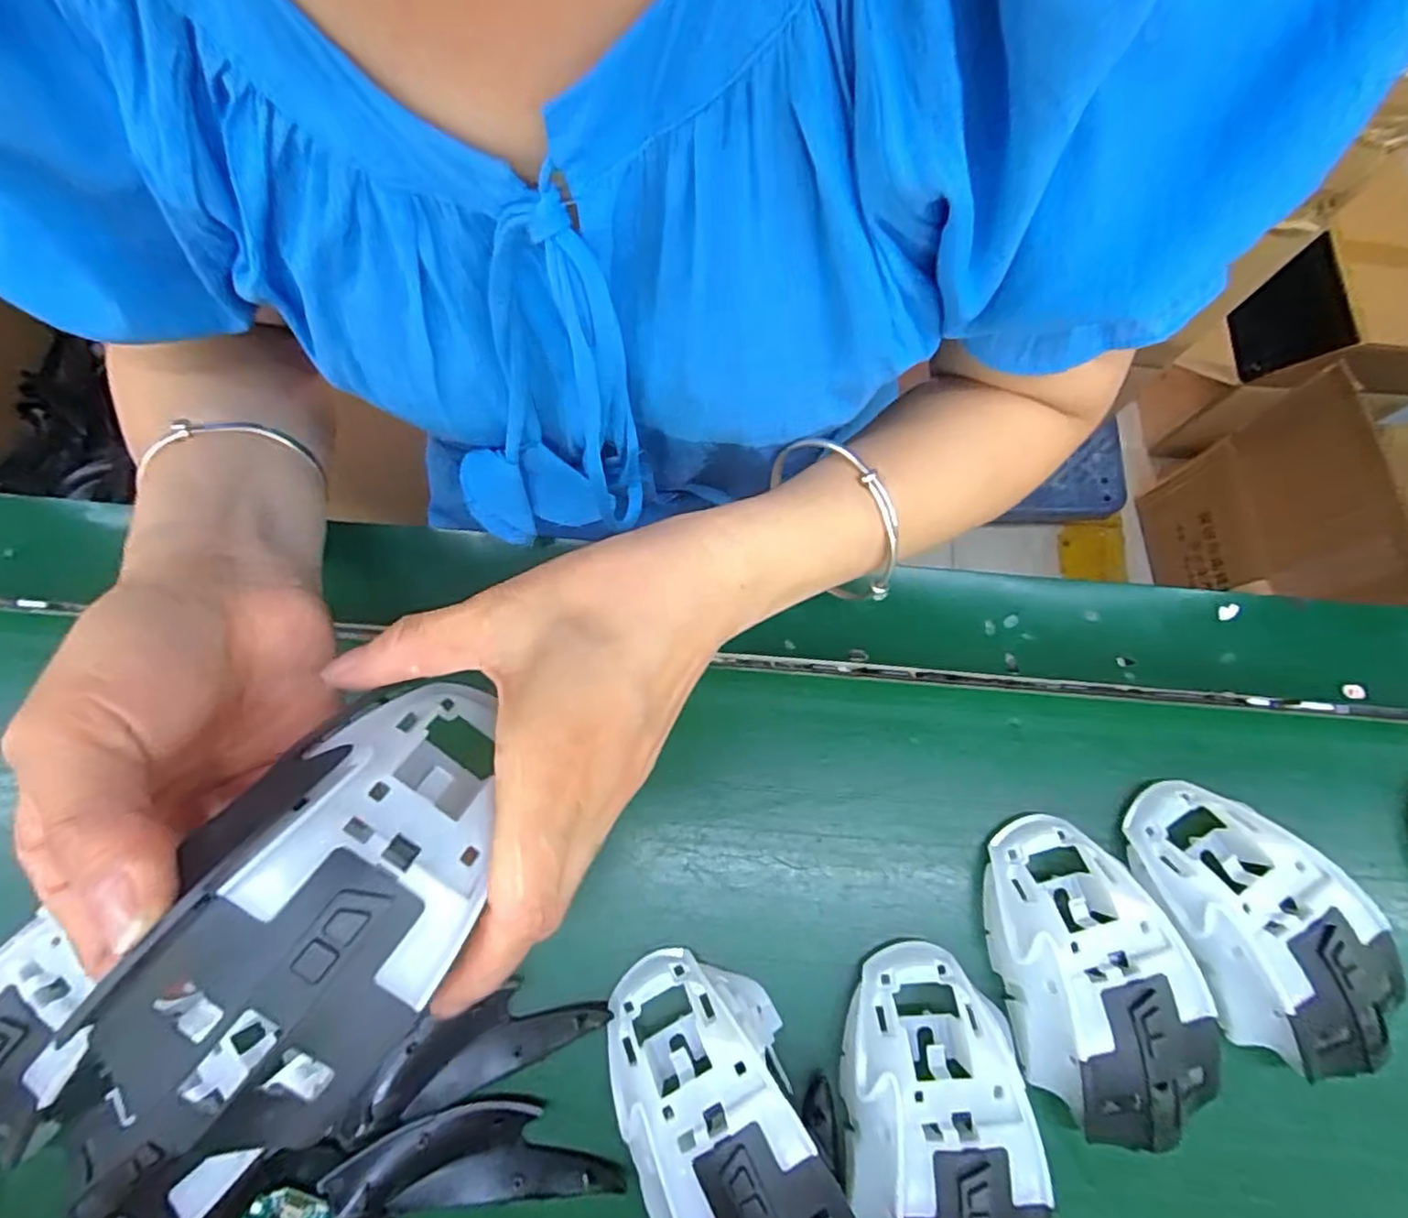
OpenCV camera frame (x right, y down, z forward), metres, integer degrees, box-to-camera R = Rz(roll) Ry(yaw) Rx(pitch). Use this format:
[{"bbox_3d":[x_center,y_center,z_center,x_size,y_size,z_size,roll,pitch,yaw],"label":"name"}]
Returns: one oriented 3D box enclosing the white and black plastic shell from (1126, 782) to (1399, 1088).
[{"bbox_3d":[0.221,0.124,0.259,0.066,0.038,0.114,-33,78,-9],"label":"white and black plastic shell"}]

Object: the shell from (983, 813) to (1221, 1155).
[{"bbox_3d":[0.149,0.143,0.253,0.067,0.038,0.117,-18,77,-6],"label":"shell"}]

